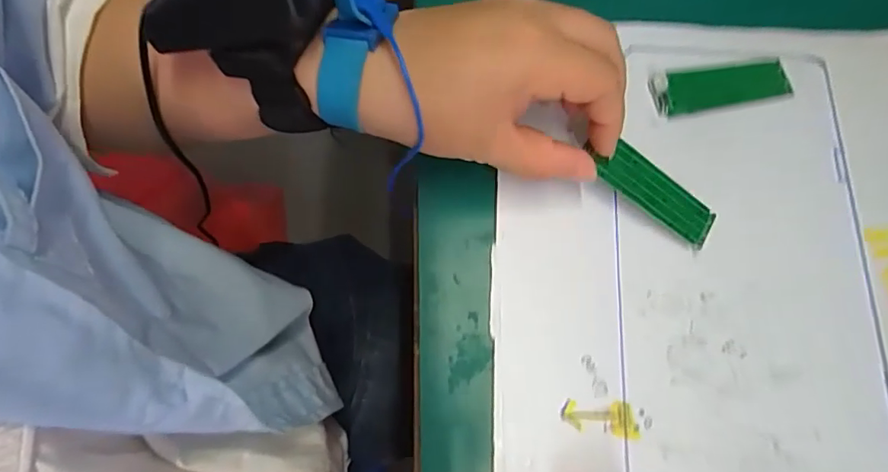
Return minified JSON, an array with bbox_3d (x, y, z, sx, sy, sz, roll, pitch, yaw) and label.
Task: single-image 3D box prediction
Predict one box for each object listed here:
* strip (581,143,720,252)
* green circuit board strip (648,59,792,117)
[{"bbox_3d":[0.100,-0.023,0.250,0.070,0.005,0.023,34,75,-3],"label":"strip"},{"bbox_3d":[0.150,-0.081,0.279,0.073,0.005,0.024,-10,71,-2],"label":"green circuit board strip"}]

